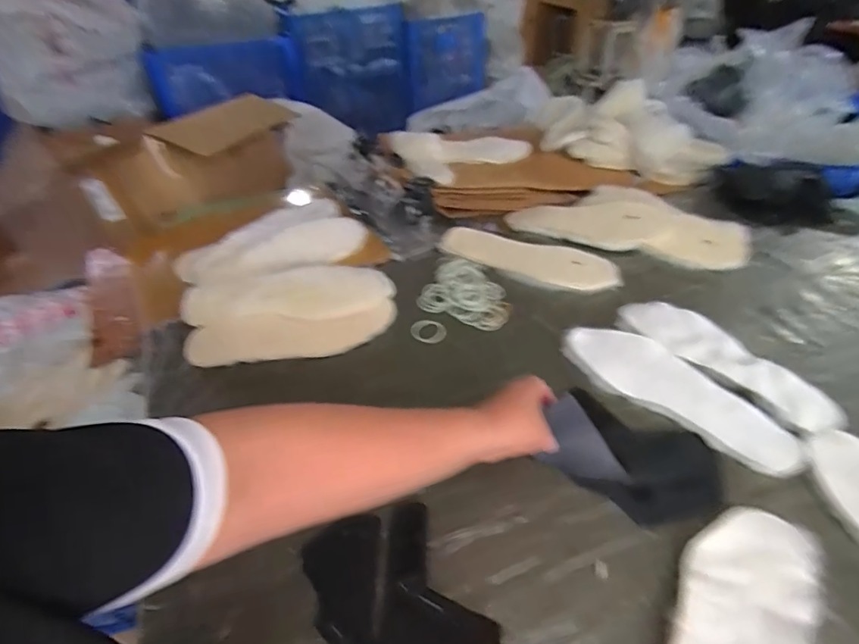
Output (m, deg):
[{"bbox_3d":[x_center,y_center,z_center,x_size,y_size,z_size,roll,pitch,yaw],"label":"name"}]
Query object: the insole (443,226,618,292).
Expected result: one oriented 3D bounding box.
[{"bbox_3d":[0.164,-0.110,0.795,0.286,0.015,0.093,11,42,15],"label":"insole"}]

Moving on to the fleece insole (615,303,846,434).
[{"bbox_3d":[0.377,0.040,0.617,0.098,0.008,0.262,-32,49,-31],"label":"fleece insole"}]

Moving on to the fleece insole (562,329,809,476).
[{"bbox_3d":[0.294,0.081,0.584,0.272,0.024,0.091,28,48,31],"label":"fleece insole"}]

